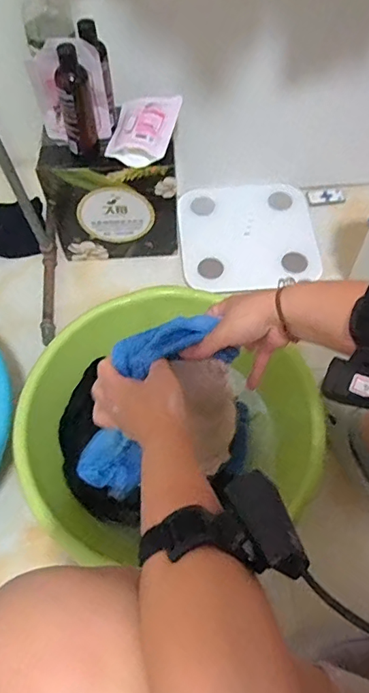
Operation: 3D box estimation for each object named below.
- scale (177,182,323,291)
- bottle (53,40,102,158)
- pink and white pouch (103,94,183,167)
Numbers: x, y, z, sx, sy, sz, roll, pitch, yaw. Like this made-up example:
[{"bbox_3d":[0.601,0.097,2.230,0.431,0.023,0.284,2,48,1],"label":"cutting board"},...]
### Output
[{"bbox_3d":[0.142,-0.249,1.059,0.299,0.035,0.276,-4,62,-1],"label":"scale"},{"bbox_3d":[-0.176,-0.396,0.774,0.055,0.174,0.047,-12,63,-5],"label":"bottle"},{"bbox_3d":[-0.072,-0.402,0.866,0.107,0.040,0.183,10,63,6],"label":"pink and white pouch"}]

